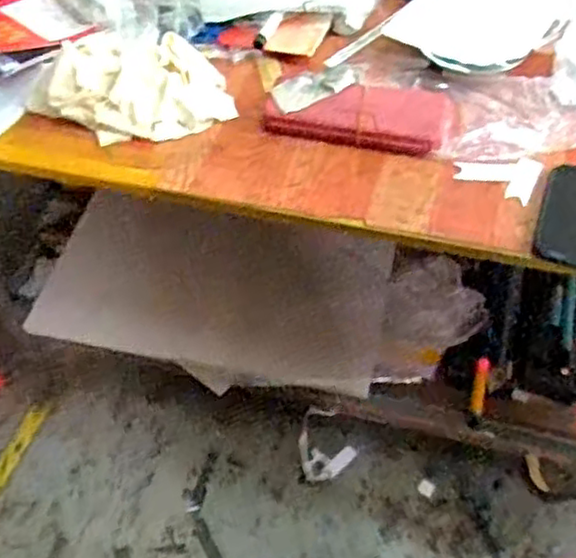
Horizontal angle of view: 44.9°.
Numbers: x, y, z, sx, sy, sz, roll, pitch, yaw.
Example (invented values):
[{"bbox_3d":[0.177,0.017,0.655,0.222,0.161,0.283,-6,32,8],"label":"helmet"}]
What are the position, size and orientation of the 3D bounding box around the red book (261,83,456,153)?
[{"bbox_3d":[0.101,-0.238,0.985,0.255,0.037,0.106,13,54,12],"label":"red book"}]

